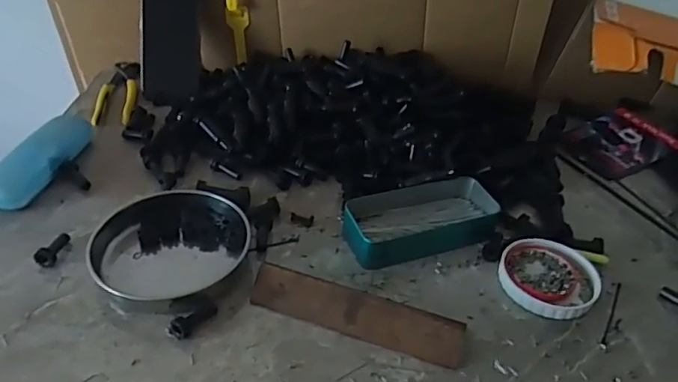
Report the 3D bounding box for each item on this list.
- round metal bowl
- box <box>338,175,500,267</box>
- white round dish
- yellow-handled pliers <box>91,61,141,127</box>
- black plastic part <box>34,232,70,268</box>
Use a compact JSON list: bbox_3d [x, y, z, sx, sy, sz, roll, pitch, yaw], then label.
[{"bbox_3d":[-0.153,0.048,0.510,0.134,0.029,0.137,3,37,-2],"label":"round metal bowl"},{"bbox_3d":[0.081,0.027,0.556,0.152,0.036,0.080,-10,39,-17],"label":"box"},{"bbox_3d":[0.201,0.082,0.529,0.090,0.013,0.095,3,37,-2],"label":"white round dish"},{"bbox_3d":[-0.296,-0.139,0.742,0.052,0.021,0.169,-5,38,-11],"label":"yellow-handled pliers"},{"bbox_3d":[-0.265,0.052,0.508,0.017,0.015,0.038,4,37,0],"label":"black plastic part"}]

